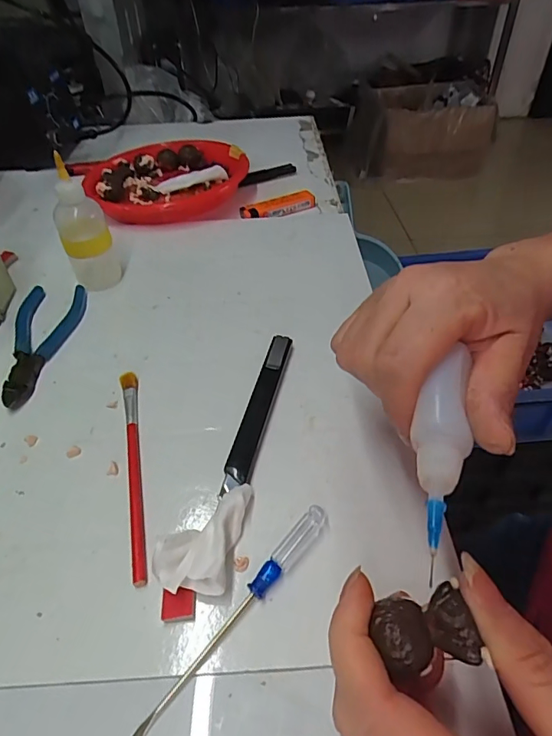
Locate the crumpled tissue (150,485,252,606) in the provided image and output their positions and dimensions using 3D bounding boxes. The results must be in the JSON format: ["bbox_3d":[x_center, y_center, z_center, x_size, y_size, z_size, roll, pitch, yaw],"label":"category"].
[{"bbox_3d":[-0.039,0.086,0.243,0.042,0.017,0.058,5,46,7],"label":"crumpled tissue"}]

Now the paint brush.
[{"bbox_3d":[-0.084,0.056,0.281,0.010,0.007,0.144,-12,47,-10],"label":"paint brush"}]

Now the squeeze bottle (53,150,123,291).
[{"bbox_3d":[-0.158,-0.115,0.387,0.038,0.103,0.032,-19,48,-16],"label":"squeeze bottle"}]

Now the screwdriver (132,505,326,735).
[{"bbox_3d":[-0.017,0.113,0.222,0.009,0.012,0.126,31,54,27],"label":"screwdriver"}]

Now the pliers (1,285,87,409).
[{"bbox_3d":[-0.180,-0.020,0.355,0.044,0.009,0.123,-1,46,1],"label":"pliers"}]

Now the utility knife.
[{"bbox_3d":[-0.011,0.025,0.306,0.017,0.009,0.127,9,47,10],"label":"utility knife"}]

